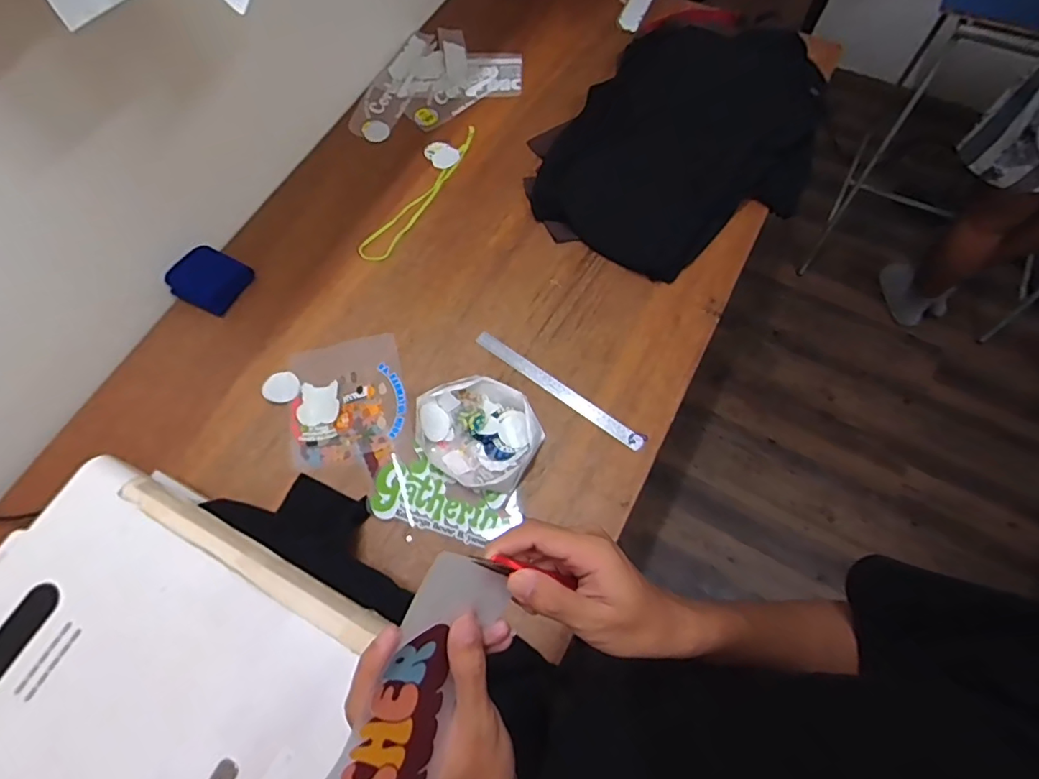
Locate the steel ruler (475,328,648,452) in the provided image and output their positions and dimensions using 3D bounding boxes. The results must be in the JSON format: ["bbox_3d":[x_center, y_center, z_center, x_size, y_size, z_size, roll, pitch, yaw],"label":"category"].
[{"bbox_3d":[0.064,-0.002,0.895,0.329,0.007,0.025,35,73,15],"label":"steel ruler"}]

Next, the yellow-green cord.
[{"bbox_3d":[-0.186,-0.400,1.067,0.066,0.009,0.381,31,72,14],"label":"yellow-green cord"}]

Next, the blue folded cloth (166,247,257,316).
[{"bbox_3d":[-0.579,-0.210,0.989,0.122,0.046,0.115,24,70,11],"label":"blue folded cloth"}]

